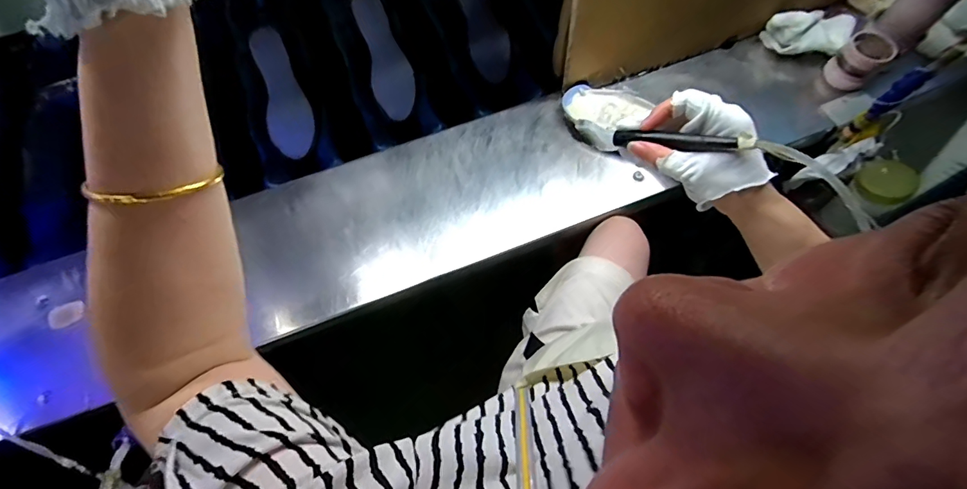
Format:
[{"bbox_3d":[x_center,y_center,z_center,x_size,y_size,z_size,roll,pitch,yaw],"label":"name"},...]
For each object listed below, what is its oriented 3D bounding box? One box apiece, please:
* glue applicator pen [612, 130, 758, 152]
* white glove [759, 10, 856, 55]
[{"bbox_3d":[0.164,-0.089,0.376,0.113,0.014,0.013,15,66,35],"label":"glue applicator pen"},{"bbox_3d":[0.543,-0.348,0.734,0.133,0.062,0.052,8,67,5],"label":"white glove"}]

